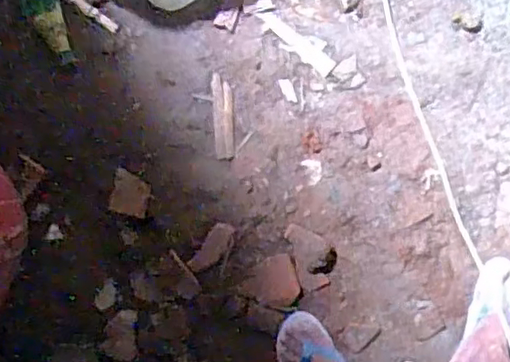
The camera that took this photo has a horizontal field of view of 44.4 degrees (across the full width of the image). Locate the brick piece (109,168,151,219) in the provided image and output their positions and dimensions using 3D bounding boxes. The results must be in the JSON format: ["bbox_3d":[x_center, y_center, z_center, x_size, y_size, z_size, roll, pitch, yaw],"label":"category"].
[{"bbox_3d":[-0.209,0.022,1.055,0.062,0.013,0.073,13,89,-1],"label":"brick piece"}]

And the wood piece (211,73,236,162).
[{"bbox_3d":[-0.054,-0.112,1.086,0.035,0.006,0.144,-3,89,-1],"label":"wood piece"}]

